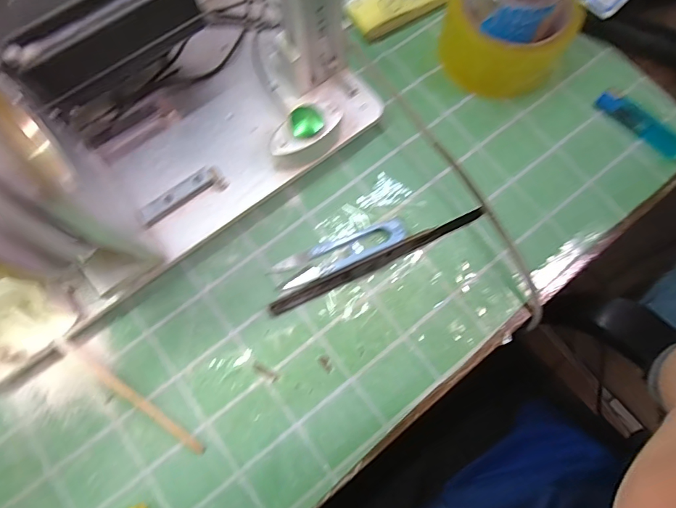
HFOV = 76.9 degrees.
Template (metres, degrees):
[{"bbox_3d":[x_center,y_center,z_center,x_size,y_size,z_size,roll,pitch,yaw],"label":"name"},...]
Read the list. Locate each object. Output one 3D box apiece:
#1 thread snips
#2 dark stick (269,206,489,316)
[{"bbox_3d":[0.003,-0.002,0.316,0.104,0.010,0.023,-22,76,-6],"label":"thread snips"},{"bbox_3d":[0.028,0.005,0.311,0.166,0.014,0.012,-25,76,-7],"label":"dark stick"}]

